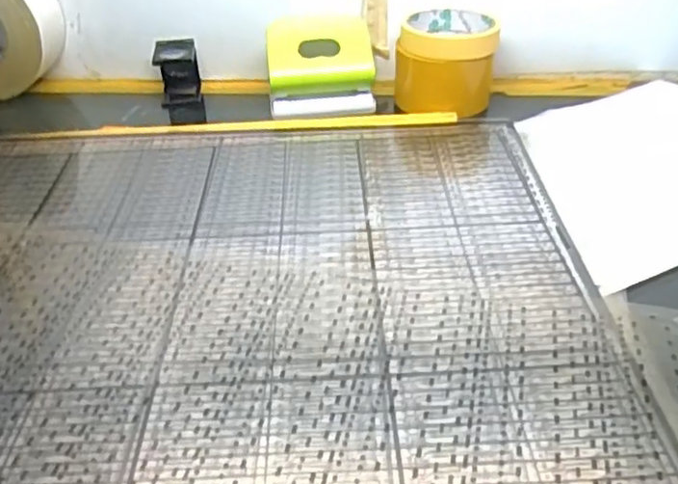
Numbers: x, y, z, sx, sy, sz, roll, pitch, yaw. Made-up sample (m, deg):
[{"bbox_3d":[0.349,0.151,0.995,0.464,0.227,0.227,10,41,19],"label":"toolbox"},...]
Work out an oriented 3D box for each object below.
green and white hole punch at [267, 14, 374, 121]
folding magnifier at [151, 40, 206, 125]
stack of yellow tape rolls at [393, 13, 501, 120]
[{"bbox_3d":[-0.017,-0.168,0.617,0.098,0.070,0.058,-4,35,-2],"label":"green and white hole punch"},{"bbox_3d":[-0.161,-0.159,0.667,0.042,0.087,0.037,-10,36,-10],"label":"folding magnifier"},{"bbox_3d":[0.100,-0.171,0.618,0.090,0.068,0.090,2,36,7],"label":"stack of yellow tape rolls"}]

